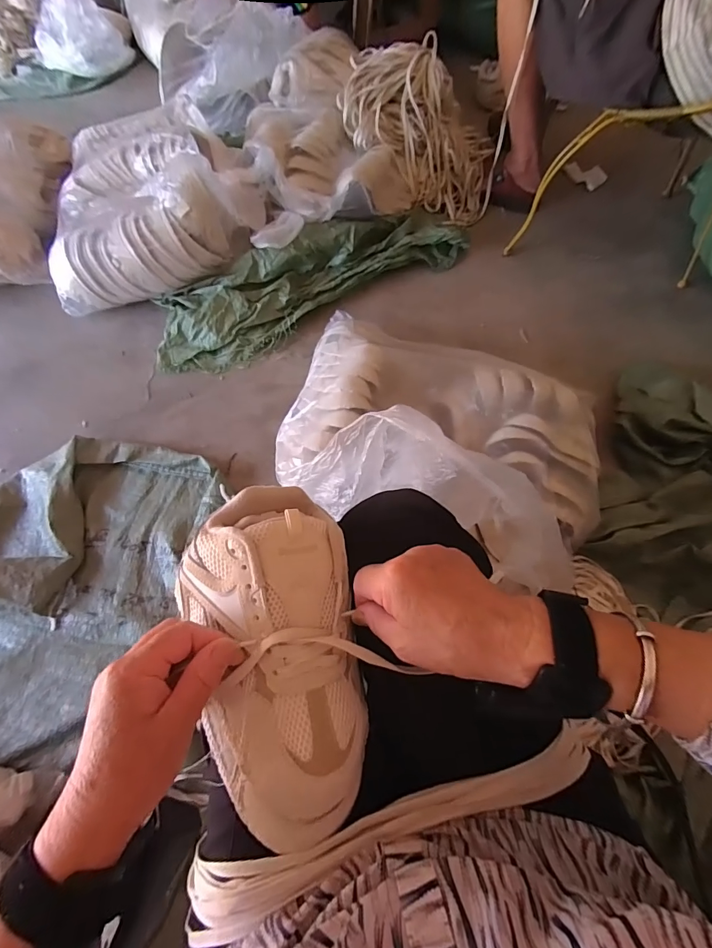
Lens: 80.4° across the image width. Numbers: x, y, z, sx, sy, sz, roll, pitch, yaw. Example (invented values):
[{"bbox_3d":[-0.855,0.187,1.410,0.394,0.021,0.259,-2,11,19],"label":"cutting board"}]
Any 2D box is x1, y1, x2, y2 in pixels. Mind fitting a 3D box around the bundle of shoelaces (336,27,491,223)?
[{"bbox_3d":[0.159,-0.824,1.027,0.374,0.274,0.259,3,66,-1],"label":"bundle of shoelaces"}]

